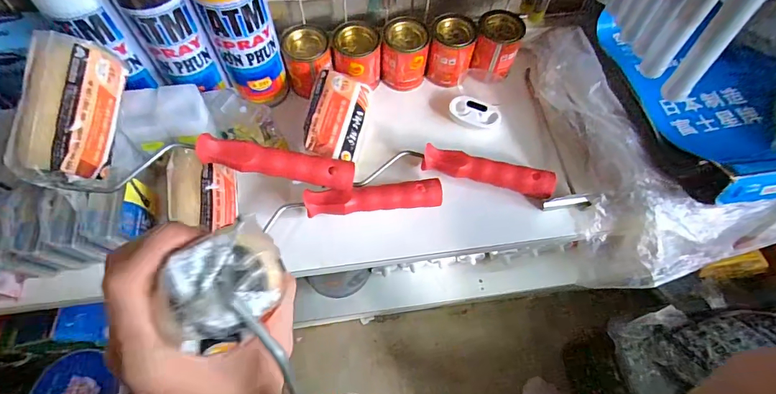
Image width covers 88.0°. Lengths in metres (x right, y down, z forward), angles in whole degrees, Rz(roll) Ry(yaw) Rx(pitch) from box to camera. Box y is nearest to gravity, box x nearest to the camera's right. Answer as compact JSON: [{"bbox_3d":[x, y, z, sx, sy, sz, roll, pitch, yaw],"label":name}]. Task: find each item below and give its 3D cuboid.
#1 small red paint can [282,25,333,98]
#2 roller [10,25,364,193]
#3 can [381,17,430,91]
[{"bbox_3d":[-0.093,-0.158,0.471,0.053,0.058,0.059,-9,60,-6],"label":"small red paint can"},{"bbox_3d":[-0.170,-0.047,0.375,0.267,0.107,0.099,7,58,-19],"label":"roller"},{"bbox_3d":[0.021,-0.169,0.488,0.056,0.075,0.047,5,60,3],"label":"can"}]

